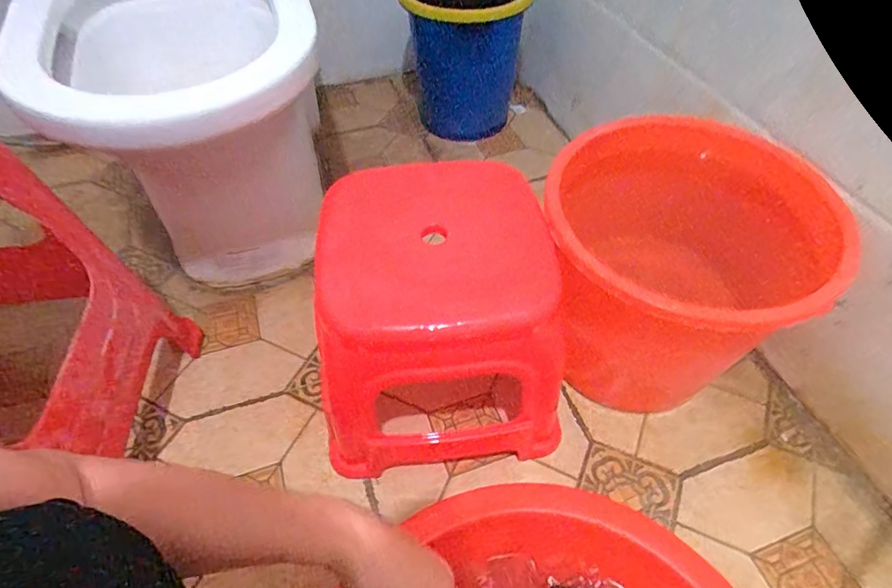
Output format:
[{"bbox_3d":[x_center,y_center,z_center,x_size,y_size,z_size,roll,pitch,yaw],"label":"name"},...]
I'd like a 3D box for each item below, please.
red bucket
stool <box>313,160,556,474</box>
[{"bbox_3d":[0.295,-0.009,0.654,0.336,0.304,0.307,1,51,1],"label":"red bucket"},{"bbox_3d":[-0.009,0.036,0.628,0.283,0.284,0.264,-5,51,-4],"label":"stool"}]

